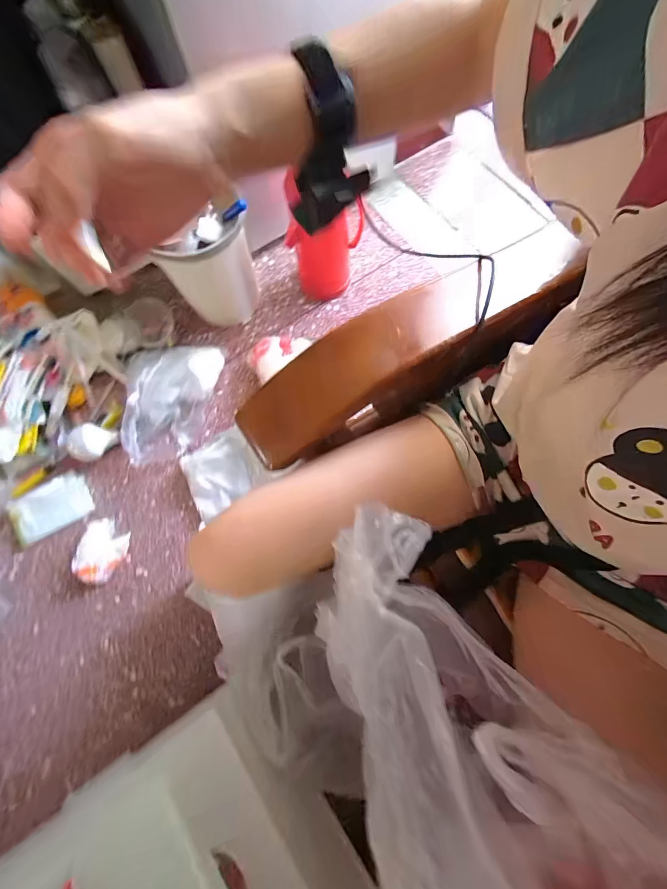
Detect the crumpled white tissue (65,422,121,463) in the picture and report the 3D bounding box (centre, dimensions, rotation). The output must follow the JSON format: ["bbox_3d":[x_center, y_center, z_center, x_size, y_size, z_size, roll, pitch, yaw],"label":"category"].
[{"bbox_3d":[-0.651,-0.003,0.913,0.094,0.068,0.100,20,75,6],"label":"crumpled white tissue"}]

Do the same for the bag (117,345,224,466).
[{"bbox_3d":[-0.428,-0.128,0.906,0.263,0.090,0.307,-10,73,-1],"label":"bag"}]

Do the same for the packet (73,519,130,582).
[{"bbox_3d":[-0.558,0.254,0.820,0.104,0.051,0.147,-3,73,1],"label":"packet"}]

